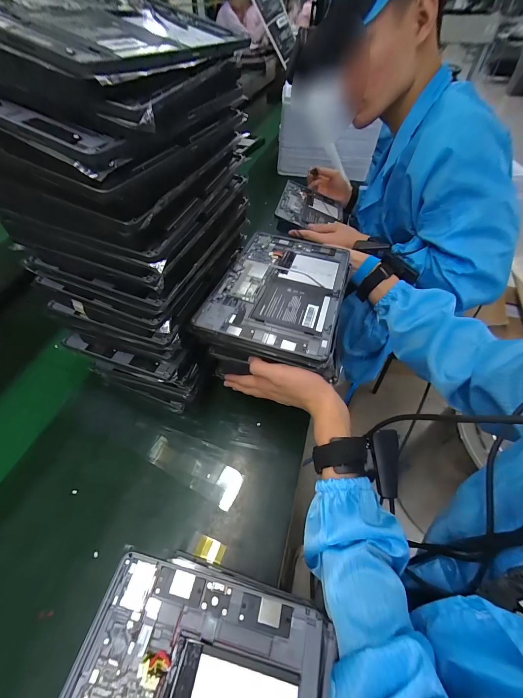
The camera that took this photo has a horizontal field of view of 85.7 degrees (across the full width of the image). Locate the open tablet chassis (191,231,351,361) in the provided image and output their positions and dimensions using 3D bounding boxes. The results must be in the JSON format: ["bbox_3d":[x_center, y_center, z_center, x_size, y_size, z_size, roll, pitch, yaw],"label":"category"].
[{"bbox_3d":[0.031,-0.096,0.405,0.167,0.025,0.251,13,54,10],"label":"open tablet chassis"}]

